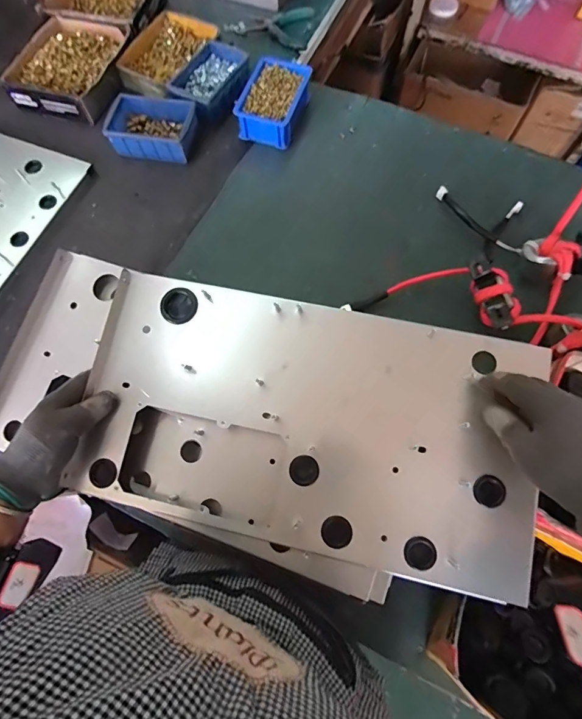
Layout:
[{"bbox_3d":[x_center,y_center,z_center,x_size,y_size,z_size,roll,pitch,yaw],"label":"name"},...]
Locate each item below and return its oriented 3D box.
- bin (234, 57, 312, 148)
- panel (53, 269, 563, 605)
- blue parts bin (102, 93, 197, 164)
[{"bbox_3d":[-0.029,-0.460,0.722,0.103,0.050,0.154,19,73,9],"label":"bin"},{"bbox_3d":[0.011,0.063,0.418,0.457,0.015,0.243,10,80,8],"label":"panel"},{"bbox_3d":[-0.240,-0.404,0.703,0.151,0.045,0.108,8,71,5],"label":"blue parts bin"}]

